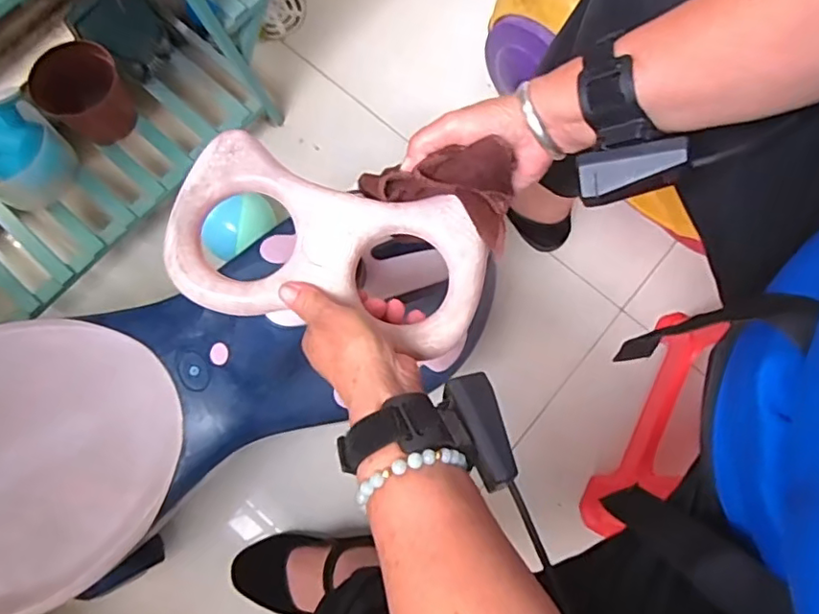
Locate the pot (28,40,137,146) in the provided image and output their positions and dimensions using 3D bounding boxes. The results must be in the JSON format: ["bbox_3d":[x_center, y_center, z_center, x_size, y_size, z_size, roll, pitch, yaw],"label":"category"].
[{"bbox_3d":[-0.412,-0.268,0.750,0.103,0.087,0.094,0,76,-1],"label":"pot"}]

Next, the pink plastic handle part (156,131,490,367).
[{"bbox_3d":[-0.057,-0.044,0.425,0.221,0.021,0.121,14,76,-1],"label":"pink plastic handle part"}]

